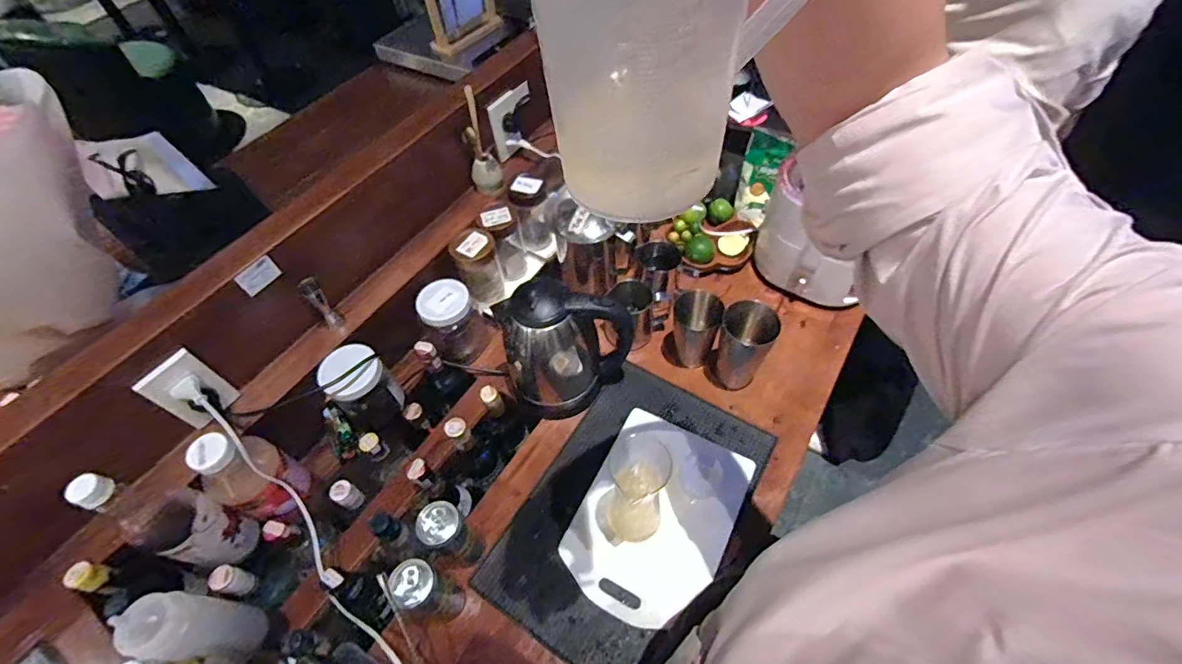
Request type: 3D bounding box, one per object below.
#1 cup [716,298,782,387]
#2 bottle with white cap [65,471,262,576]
[{"bbox_3d":[0.246,0.026,0.813,0.079,0.163,0.078,-2,55,2],"label":"cup"},{"bbox_3d":[-0.511,0.232,0.607,0.067,0.230,0.073,16,57,14],"label":"bottle with white cap"}]

